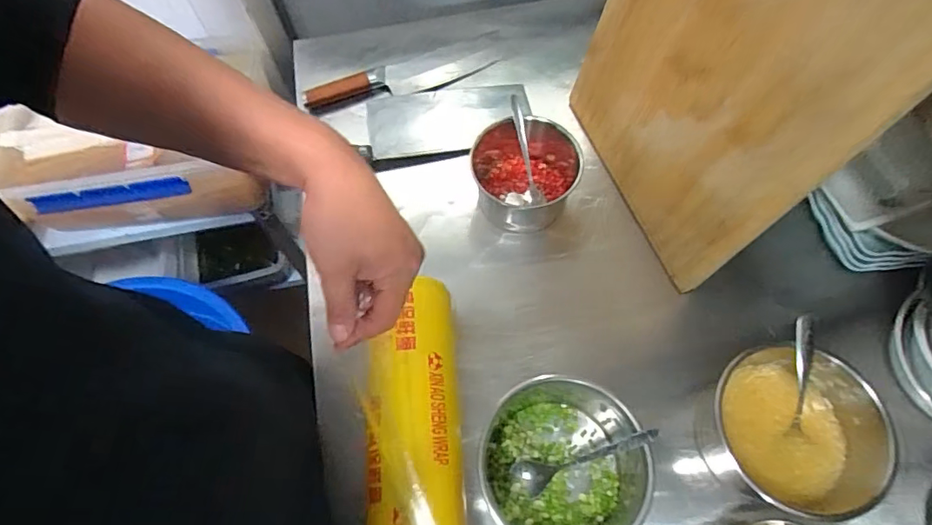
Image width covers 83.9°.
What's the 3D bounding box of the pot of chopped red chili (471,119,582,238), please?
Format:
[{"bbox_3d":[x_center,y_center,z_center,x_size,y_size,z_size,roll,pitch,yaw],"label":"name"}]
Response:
[{"bbox_3d":[0.077,-0.119,0.661,0.138,0.068,0.129,-1,65,2],"label":"pot of chopped red chili"}]

